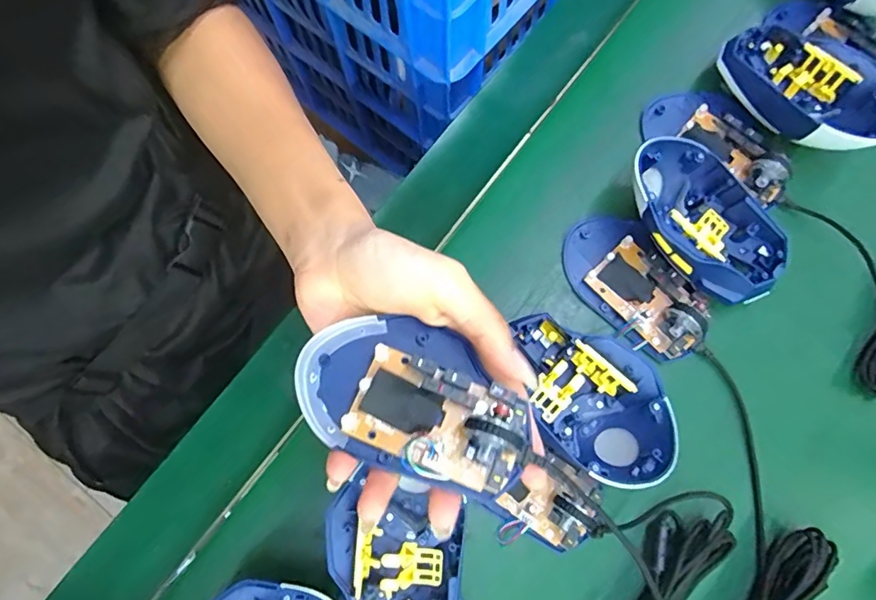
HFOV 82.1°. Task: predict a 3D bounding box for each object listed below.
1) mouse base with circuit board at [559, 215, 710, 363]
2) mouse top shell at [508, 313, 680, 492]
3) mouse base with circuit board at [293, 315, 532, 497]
[{"bbox_3d":[0.131,-0.010,0.338,0.063,0.035,0.110,-31,77,-7],"label":"mouse base with circuit board"},{"bbox_3d":[0.093,0.056,0.311,0.066,0.027,0.115,-41,78,-9],"label":"mouse top shell"},{"bbox_3d":[-0.011,0.043,0.231,0.112,0.033,0.066,17,75,4],"label":"mouse base with circuit board"}]

